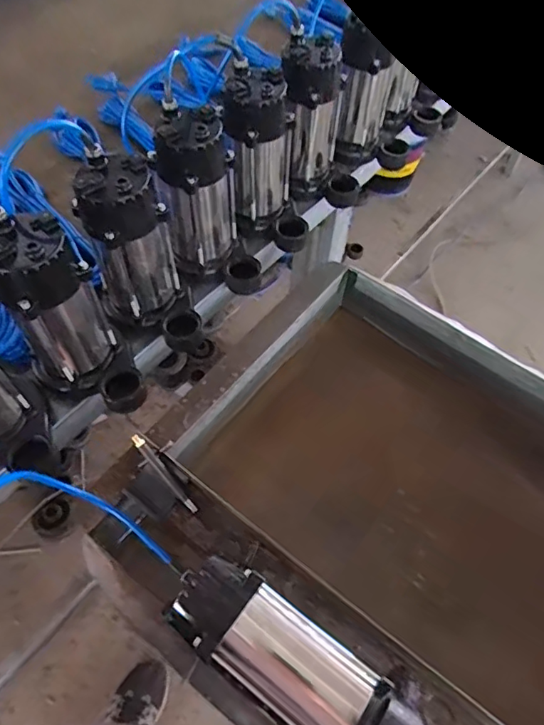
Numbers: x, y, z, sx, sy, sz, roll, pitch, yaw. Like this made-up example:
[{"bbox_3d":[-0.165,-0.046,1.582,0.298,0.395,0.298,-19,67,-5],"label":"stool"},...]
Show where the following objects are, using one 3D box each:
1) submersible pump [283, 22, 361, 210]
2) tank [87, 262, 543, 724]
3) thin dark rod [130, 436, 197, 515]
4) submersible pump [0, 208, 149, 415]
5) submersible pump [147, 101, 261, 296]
[{"bbox_3d":[0.082,-0.392,0.862,0.145,0.233,0.114,6,57,2],"label":"submersible pump"},{"bbox_3d":[0.214,0.255,0.694,0.731,0.231,0.585,36,62,19],"label":"tank"},{"bbox_3d":[-0.126,0.131,0.614,0.010,0.011,0.114,-41,98,-25],"label":"thin dark rod"},{"bbox_3d":[-0.239,-0.041,0.616,0.112,0.231,0.143,-29,62,-19],"label":"submersible pump"},{"bbox_3d":[-0.085,-0.211,0.720,0.124,0.213,0.127,-11,58,-10],"label":"submersible pump"}]

